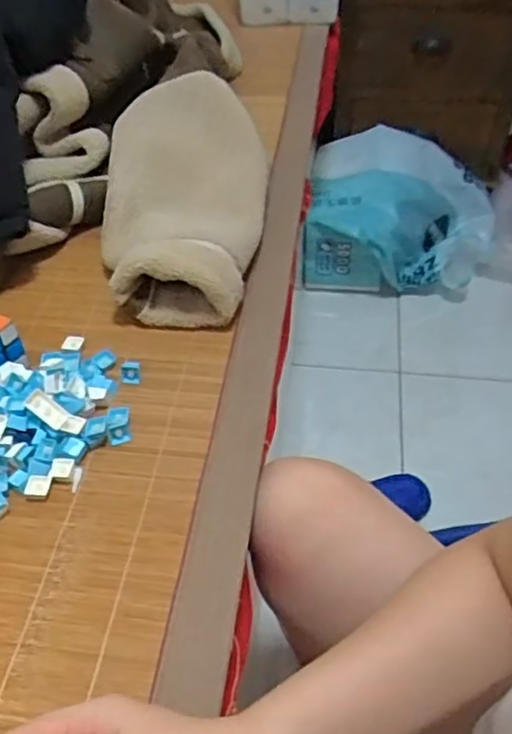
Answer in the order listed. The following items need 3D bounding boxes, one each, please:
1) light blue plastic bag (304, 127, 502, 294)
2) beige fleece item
[{"bbox_3d":[0.311,-0.321,1.370,0.388,0.182,0.324,6,47,7],"label":"light blue plastic bag"},{"bbox_3d":[-0.079,-0.203,0.755,0.176,0.096,0.368,1,47,3],"label":"beige fleece item"}]

